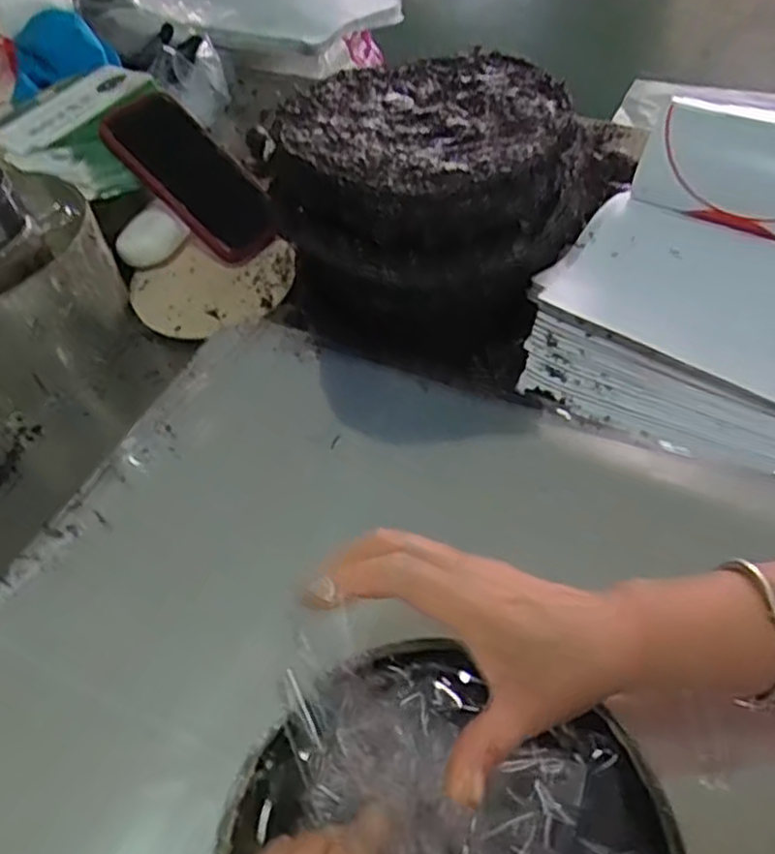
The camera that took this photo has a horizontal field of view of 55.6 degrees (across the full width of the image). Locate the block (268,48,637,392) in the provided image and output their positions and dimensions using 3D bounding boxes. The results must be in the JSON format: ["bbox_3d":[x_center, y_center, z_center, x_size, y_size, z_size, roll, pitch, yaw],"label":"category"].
[{"bbox_3d":[0.034,-0.168,0.553,0.209,0.133,0.221,-4,51,5],"label":"block"}]

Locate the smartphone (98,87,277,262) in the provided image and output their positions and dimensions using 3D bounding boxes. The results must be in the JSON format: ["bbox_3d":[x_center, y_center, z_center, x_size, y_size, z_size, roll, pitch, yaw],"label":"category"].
[{"bbox_3d":[-0.174,-0.225,0.647,0.081,0.018,0.178,-41,92,-26],"label":"smartphone"}]

